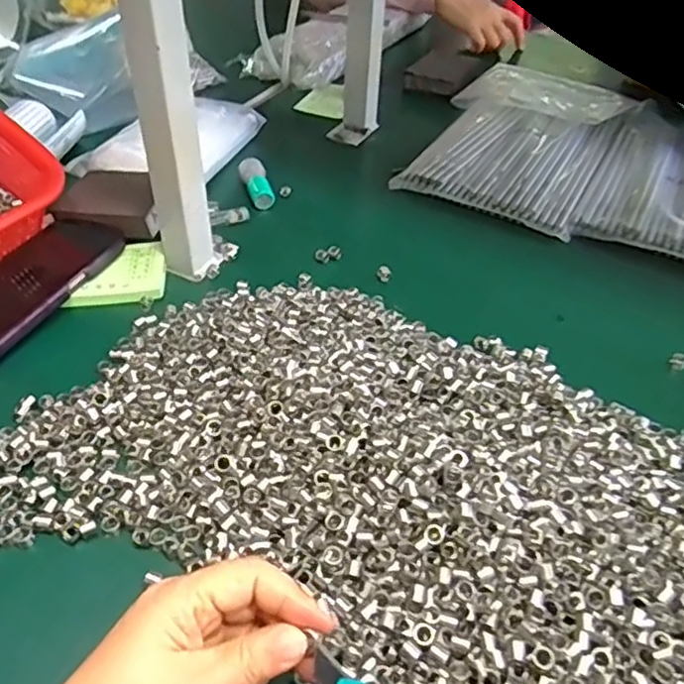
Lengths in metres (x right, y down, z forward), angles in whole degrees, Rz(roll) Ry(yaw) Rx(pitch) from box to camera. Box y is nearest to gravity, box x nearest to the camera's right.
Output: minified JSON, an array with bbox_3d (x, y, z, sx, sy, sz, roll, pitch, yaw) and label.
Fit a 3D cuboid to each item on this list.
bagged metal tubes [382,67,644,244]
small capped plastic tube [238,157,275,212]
[{"bbox_3d":[0.202,-0.230,0.746,0.189,0.039,0.313,22,45,20],"label":"bagged metal tubes"},{"bbox_3d":[-0.085,-0.156,0.659,0.026,0.028,0.058,-12,44,-16],"label":"small capped plastic tube"}]

